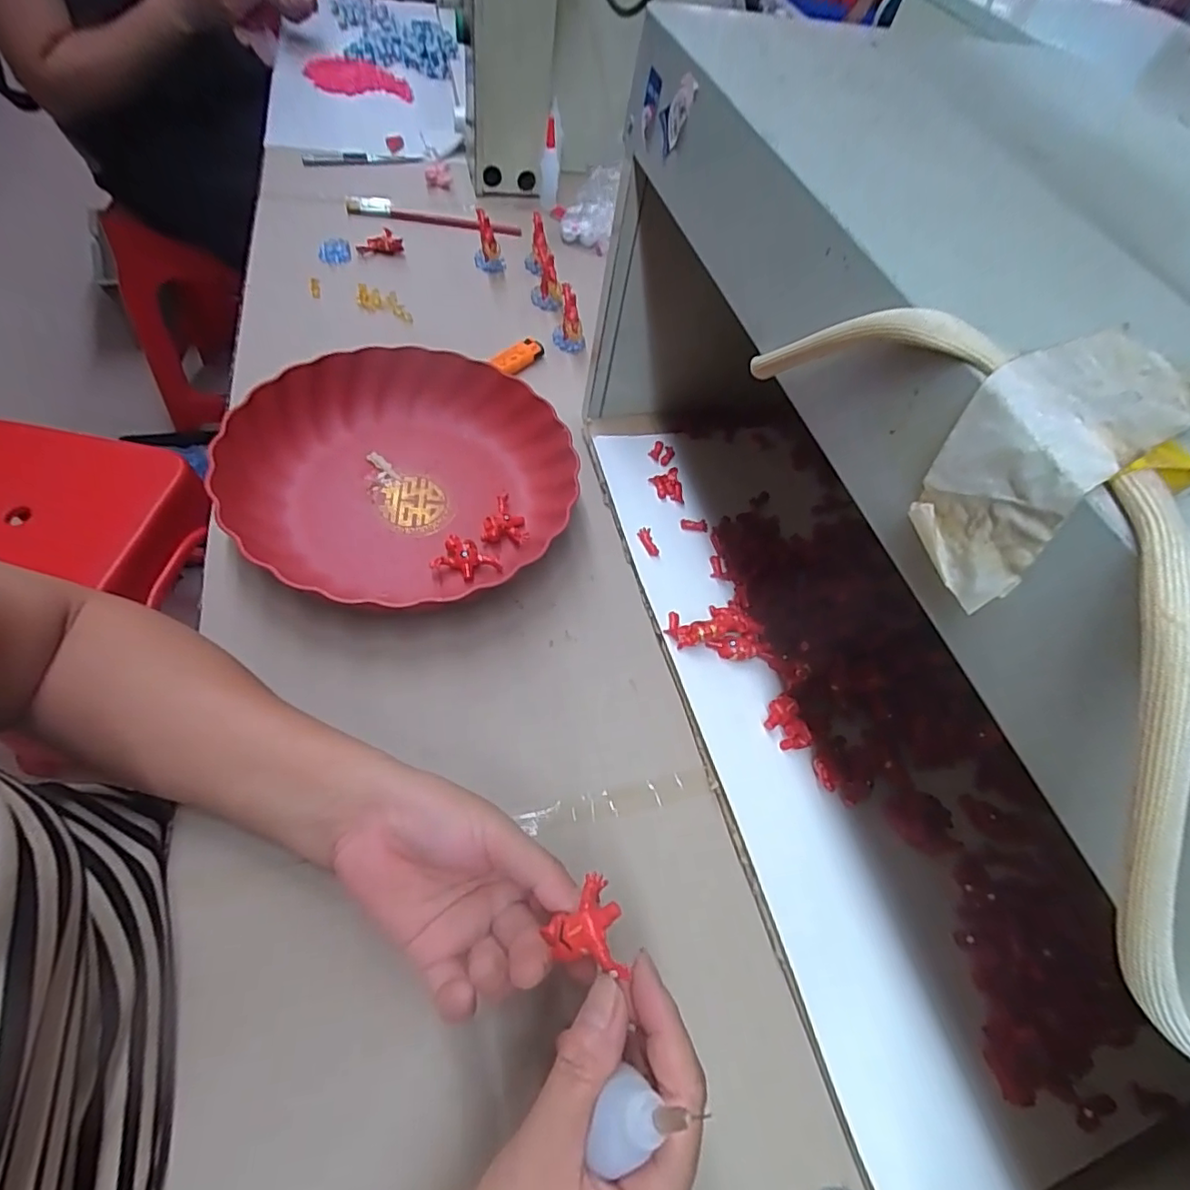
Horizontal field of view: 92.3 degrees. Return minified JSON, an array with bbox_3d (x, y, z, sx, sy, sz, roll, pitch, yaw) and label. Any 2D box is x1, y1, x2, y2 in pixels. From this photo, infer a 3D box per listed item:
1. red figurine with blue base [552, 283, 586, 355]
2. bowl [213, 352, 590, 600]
[{"bbox_3d":[-0.027,-0.285,0.598,0.031,0.061,0.037,2,57,-9],"label":"red figurine with blue base"},{"bbox_3d":[-0.142,-0.105,0.442,0.242,0.054,0.223,2,58,-4],"label":"bowl"}]

